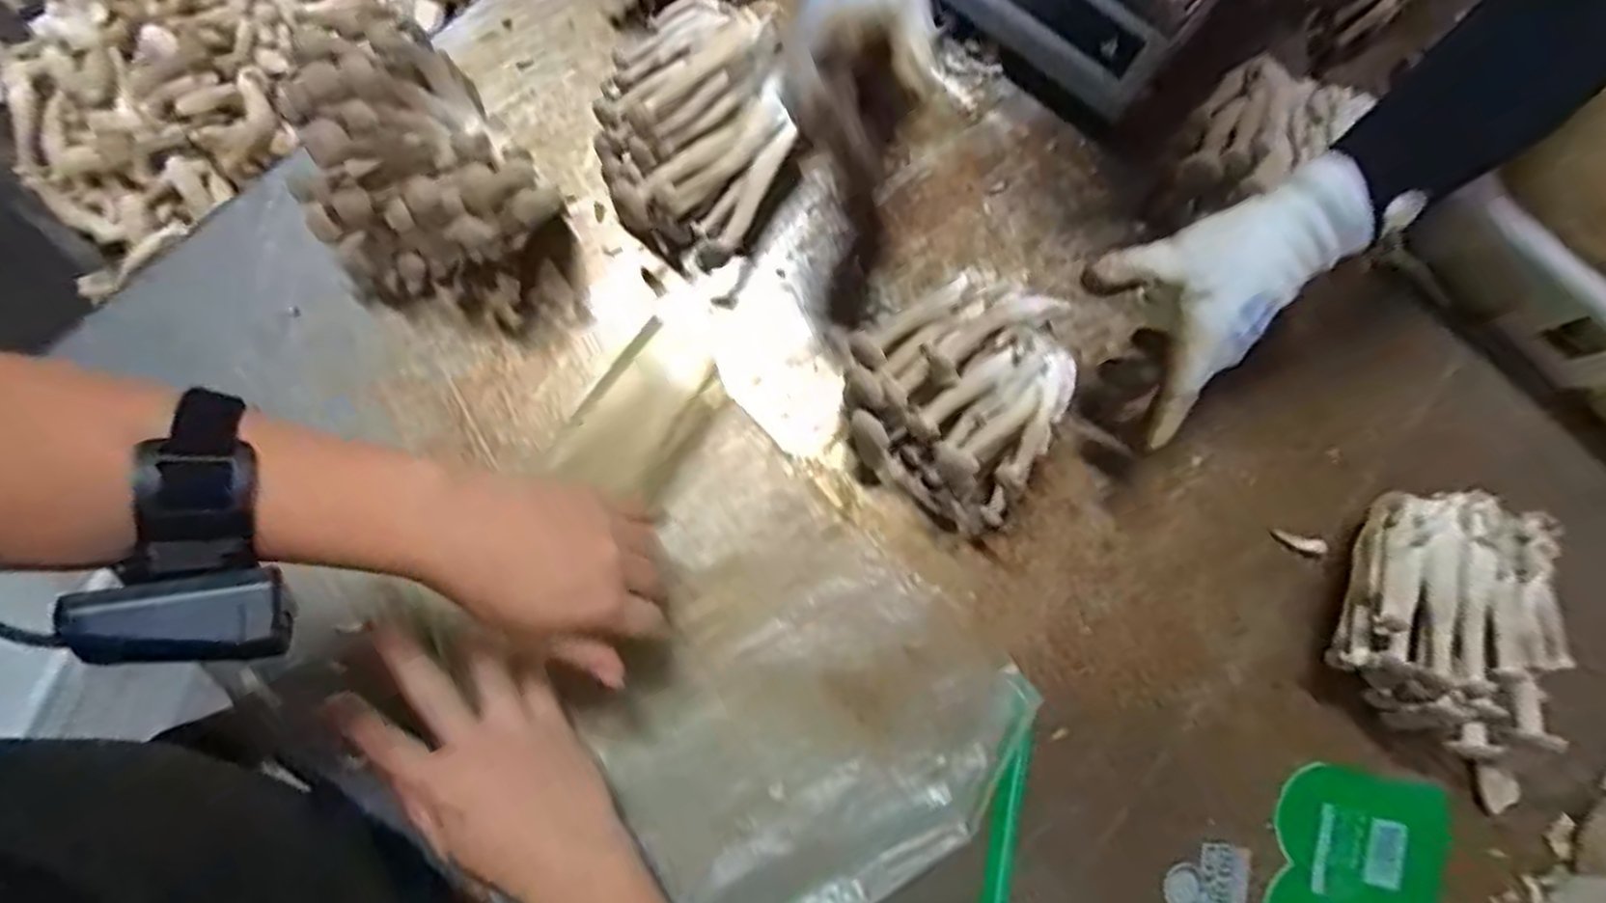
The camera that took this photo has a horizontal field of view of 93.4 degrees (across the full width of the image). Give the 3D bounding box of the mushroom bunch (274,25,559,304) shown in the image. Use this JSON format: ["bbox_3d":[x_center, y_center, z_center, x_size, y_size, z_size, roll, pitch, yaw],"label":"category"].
[{"bbox_3d":[-0.254,-0.168,0.507,0.146,0.141,0.128,-39,83,-10],"label":"mushroom bunch"}]

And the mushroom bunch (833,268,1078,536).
[{"bbox_3d":[0.109,-0.039,0.511,0.134,0.092,0.146,41,79,6],"label":"mushroom bunch"}]

